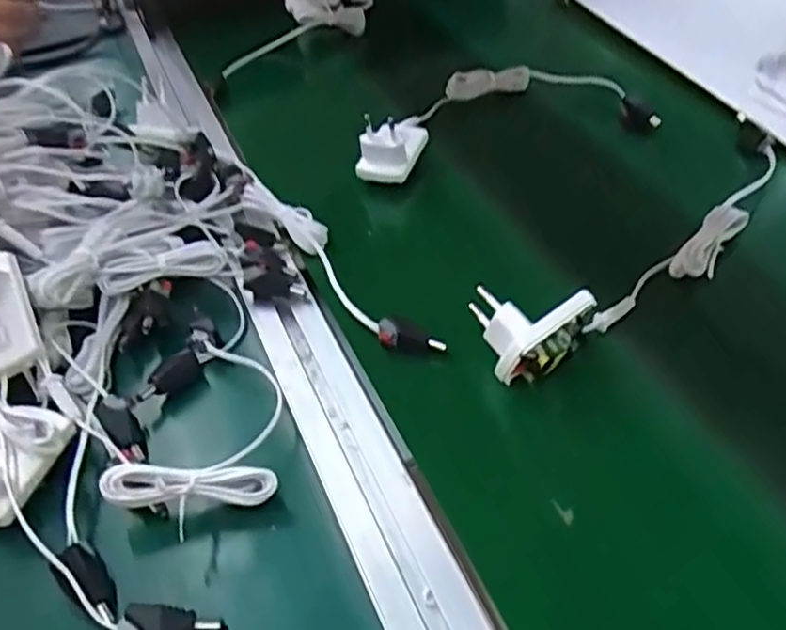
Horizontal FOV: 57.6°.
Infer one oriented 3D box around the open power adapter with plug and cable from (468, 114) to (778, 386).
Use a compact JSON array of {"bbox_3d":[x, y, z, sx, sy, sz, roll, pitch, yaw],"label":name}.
[{"bbox_3d":[0.169,-0.058,0.443,0.311,0.030,0.066,-33,53,-28],"label":"open power adapter with plug and cable"}]

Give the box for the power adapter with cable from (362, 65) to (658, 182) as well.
[{"bbox_3d":[0.079,-0.167,0.572,0.237,0.042,0.121,-11,45,-9],"label":"power adapter with cable"}]

